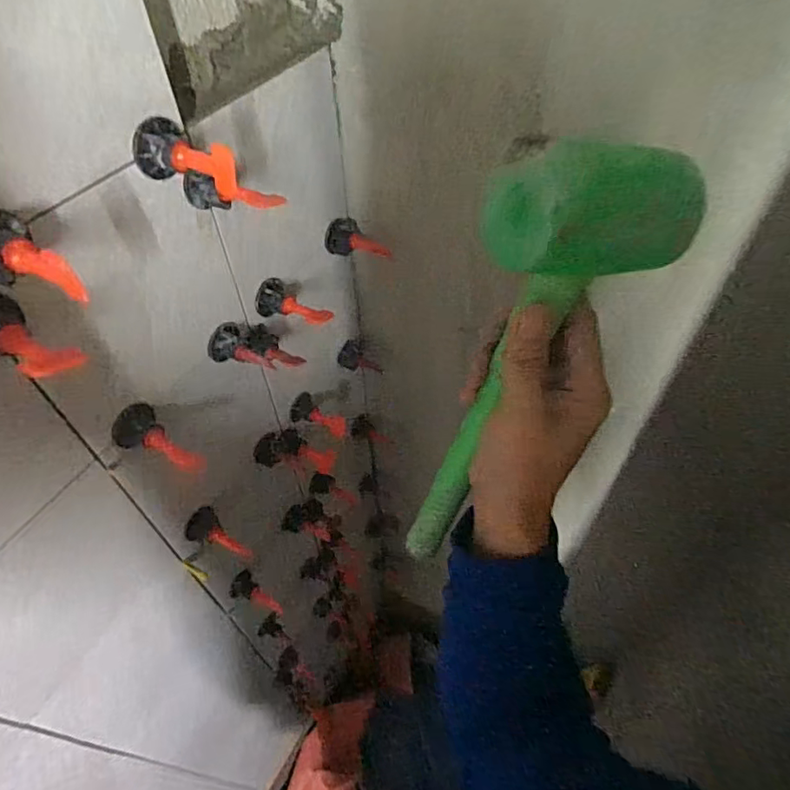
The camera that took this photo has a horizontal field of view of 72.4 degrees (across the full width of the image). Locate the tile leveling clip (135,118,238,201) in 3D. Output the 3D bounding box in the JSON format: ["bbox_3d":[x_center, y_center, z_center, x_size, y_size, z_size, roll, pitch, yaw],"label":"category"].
[{"bbox_3d":[-0.116,-0.128,0.296,0.033,0.030,0.056,-38,60,-26],"label":"tile leveling clip"}]

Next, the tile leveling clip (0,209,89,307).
[{"bbox_3d":[-0.167,-0.061,0.252,0.056,0.029,0.030,25,53,-2],"label":"tile leveling clip"}]

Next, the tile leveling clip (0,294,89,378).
[{"bbox_3d":[-0.177,-0.025,0.252,0.051,0.026,0.031,27,56,21],"label":"tile leveling clip"}]

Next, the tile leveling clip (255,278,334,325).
[{"bbox_3d":[-0.082,-0.070,0.433,0.055,0.026,0.030,27,56,21],"label":"tile leveling clip"}]

